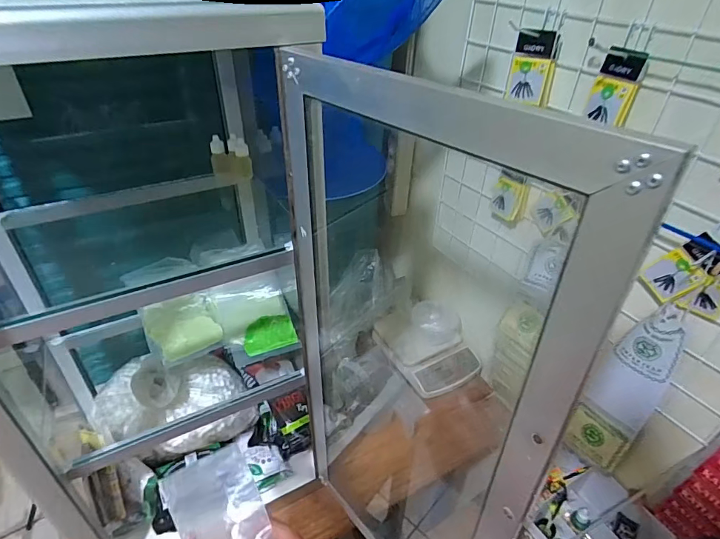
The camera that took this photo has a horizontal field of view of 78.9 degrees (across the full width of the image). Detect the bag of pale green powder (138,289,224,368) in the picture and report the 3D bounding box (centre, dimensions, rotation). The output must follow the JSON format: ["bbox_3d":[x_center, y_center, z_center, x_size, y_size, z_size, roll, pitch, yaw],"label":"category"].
[{"bbox_3d":[-0.265,0.086,0.661,0.104,0.030,0.104,-19,42,-26],"label":"bag of pale green powder"}]

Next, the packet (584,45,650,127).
[{"bbox_3d":[0.318,-0.228,0.545,0.019,0.083,0.052,-9,36,-33],"label":"packet"}]

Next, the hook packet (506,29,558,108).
[{"bbox_3d":[0.244,-0.284,0.615,0.058,0.092,0.016,19,40,21],"label":"hook packet"}]

